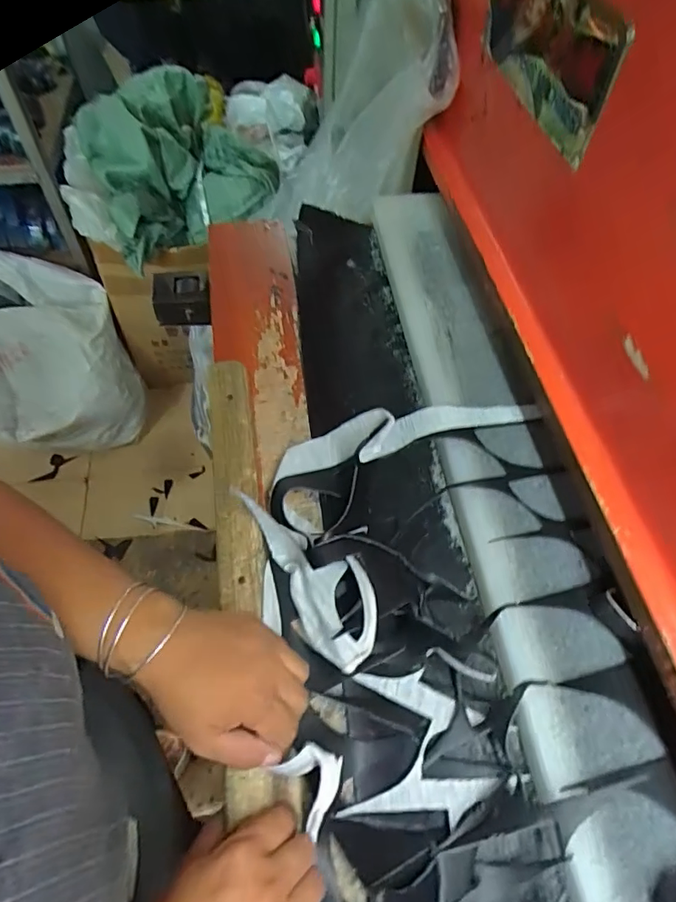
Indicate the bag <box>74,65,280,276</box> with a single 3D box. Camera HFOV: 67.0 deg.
[{"bbox_3d":[-0.374,-0.682,1.237,0.427,0.306,0.252,-15,60,-14],"label":"bag"}]

